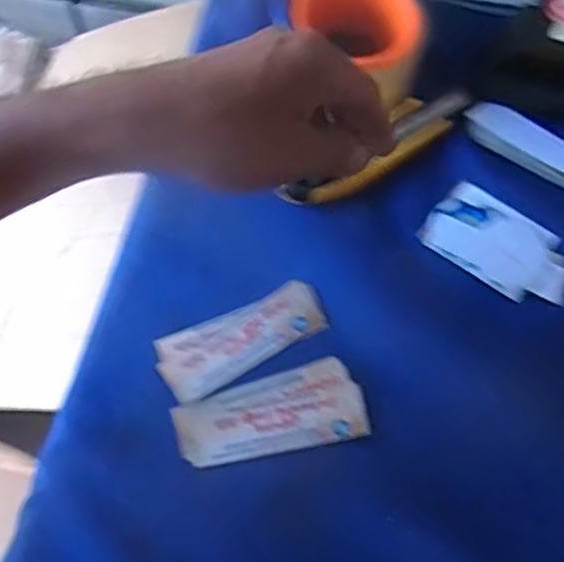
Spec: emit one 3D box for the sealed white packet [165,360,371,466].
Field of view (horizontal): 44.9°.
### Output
[{"bbox_3d":[-0.007,0.077,0.399,0.108,0.006,0.045,-10,66,-6],"label":"sealed white packet"}]

